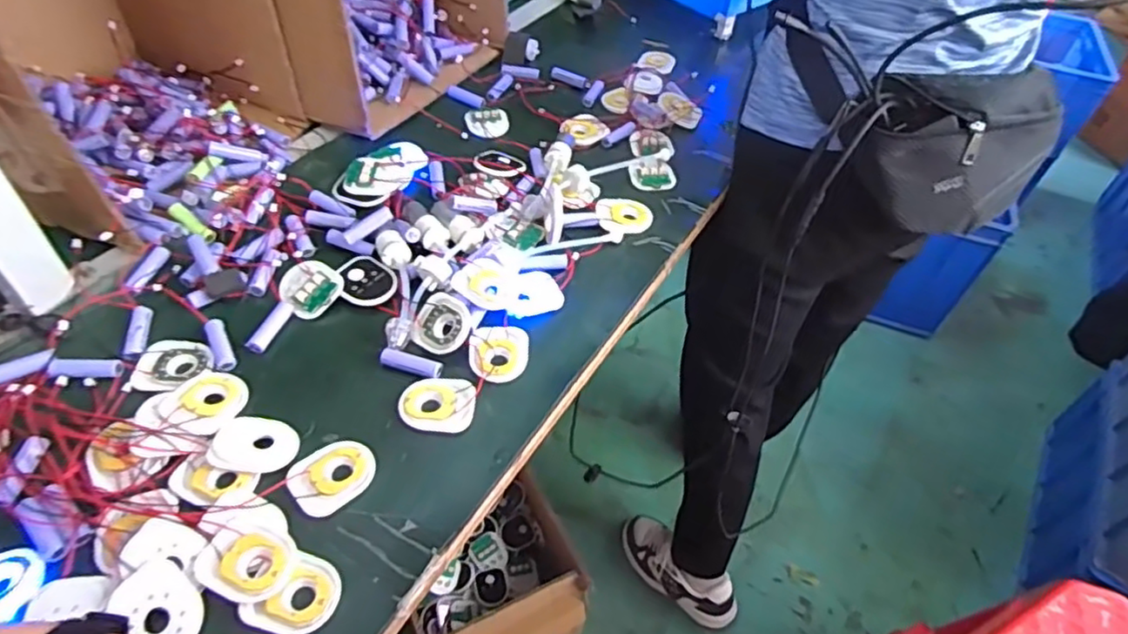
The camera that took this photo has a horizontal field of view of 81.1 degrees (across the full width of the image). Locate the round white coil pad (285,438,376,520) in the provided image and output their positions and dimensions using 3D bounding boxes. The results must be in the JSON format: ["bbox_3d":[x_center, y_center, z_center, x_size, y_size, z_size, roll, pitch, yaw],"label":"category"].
[{"bbox_3d":[-0.170,0.114,0.479,0.050,0.011,0.058,33,53,22],"label":"round white coil pad"}]

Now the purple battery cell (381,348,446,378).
[{"bbox_3d":[-0.126,0.039,0.548,0.052,0.012,0.015,16,49,9],"label":"purple battery cell"}]

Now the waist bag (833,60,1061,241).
[{"bbox_3d":[0.373,-0.159,0.638,0.216,0.128,0.072,2,48,-4],"label":"waist bag"}]

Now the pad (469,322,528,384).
[{"bbox_3d":[-0.055,0.027,0.558,0.048,0.006,0.067,-1,48,-6],"label":"pad"}]

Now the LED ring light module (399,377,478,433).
[{"bbox_3d":[-0.099,0.069,0.524,0.058,0.008,0.049,10,48,3],"label":"LED ring light module"}]

